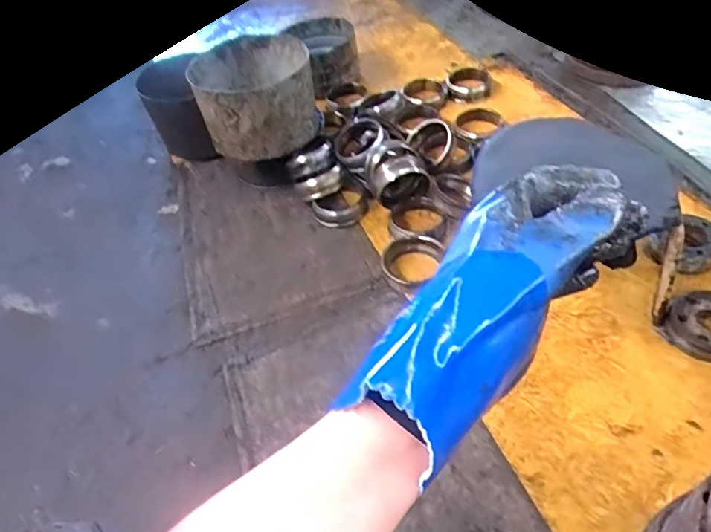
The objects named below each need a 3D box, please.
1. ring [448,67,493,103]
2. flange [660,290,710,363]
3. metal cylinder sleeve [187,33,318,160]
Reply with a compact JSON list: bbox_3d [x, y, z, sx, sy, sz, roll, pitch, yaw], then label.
[{"bbox_3d":[0.332,-0.526,1.493,0.137,0.060,0.128,7,48,11],"label":"ring"},{"bbox_3d":[0.610,0.101,0.882,0.121,0.046,0.115,-4,47,4],"label":"flange"},{"bbox_3d":[-0.240,-0.409,1.251,0.275,0.162,0.294,-3,47,3],"label":"metal cylinder sleeve"}]

